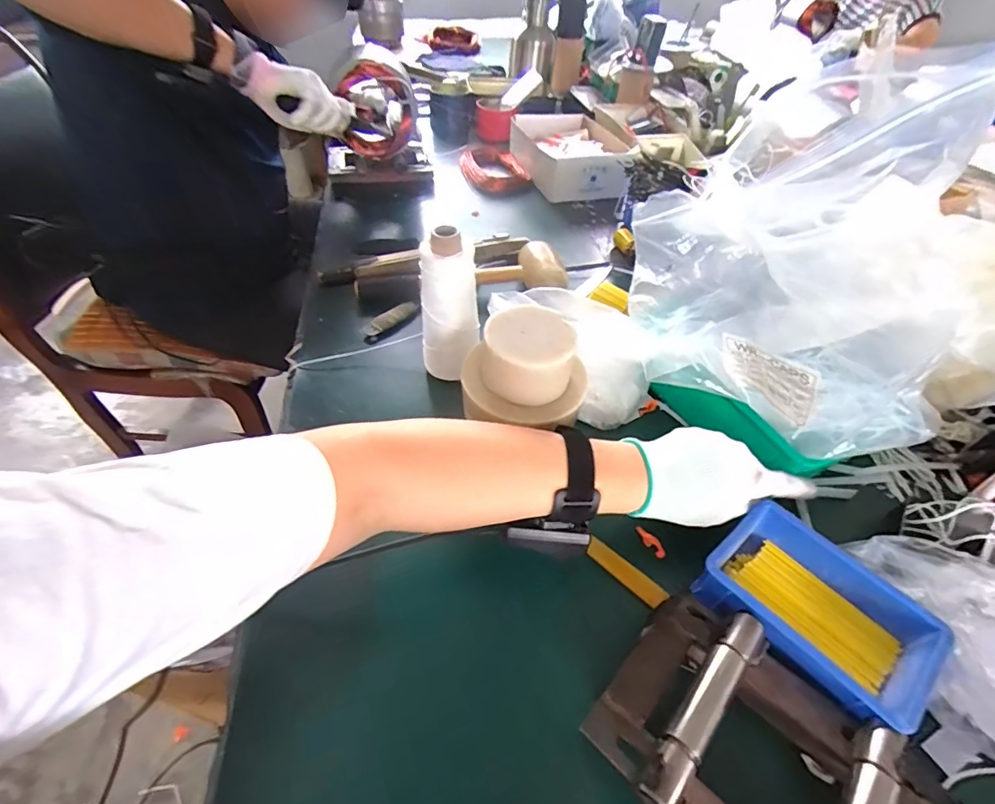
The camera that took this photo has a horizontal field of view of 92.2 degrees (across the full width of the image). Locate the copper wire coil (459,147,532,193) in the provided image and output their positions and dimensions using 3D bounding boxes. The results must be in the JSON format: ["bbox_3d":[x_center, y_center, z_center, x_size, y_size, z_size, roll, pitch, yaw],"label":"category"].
[{"bbox_3d":[-0.015,-0.477,0.976,0.112,0.030,0.160,-14,49,-15],"label":"copper wire coil"}]

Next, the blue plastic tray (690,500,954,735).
[{"bbox_3d":[0.243,0.158,0.371,0.109,0.045,0.144,-33,56,-29],"label":"blue plastic tray"}]

